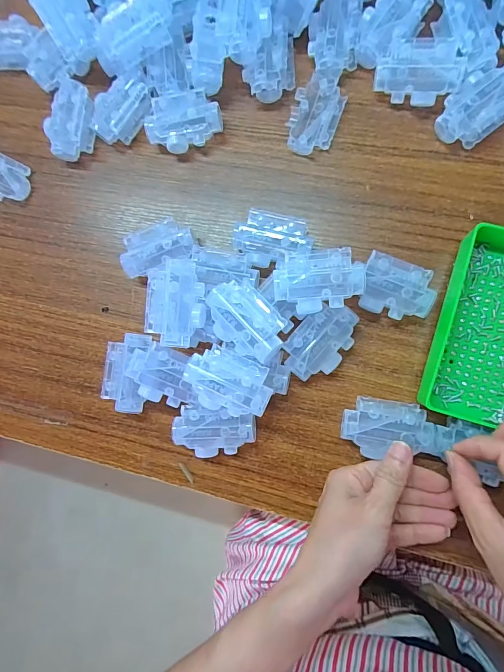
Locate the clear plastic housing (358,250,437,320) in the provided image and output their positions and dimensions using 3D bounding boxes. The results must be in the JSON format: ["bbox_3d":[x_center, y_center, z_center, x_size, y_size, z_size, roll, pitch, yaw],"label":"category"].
[{"bbox_3d":[0.121,-0.038,0.313,0.058,0.027,0.044,19,89,9],"label":"clear plastic housing"}]

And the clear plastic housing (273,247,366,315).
[{"bbox_3d":[0.053,-0.045,0.303,0.069,0.025,0.049,-4,97,2],"label":"clear plastic housing"}]

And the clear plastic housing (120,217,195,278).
[{"bbox_3d":[-0.085,-0.078,0.344,0.068,0.028,0.039,-21,83,6],"label":"clear plastic housing"}]

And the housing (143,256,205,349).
[{"bbox_3d":[-0.062,-0.026,0.303,0.043,0.018,0.068,1,86,8],"label":"housing"}]

